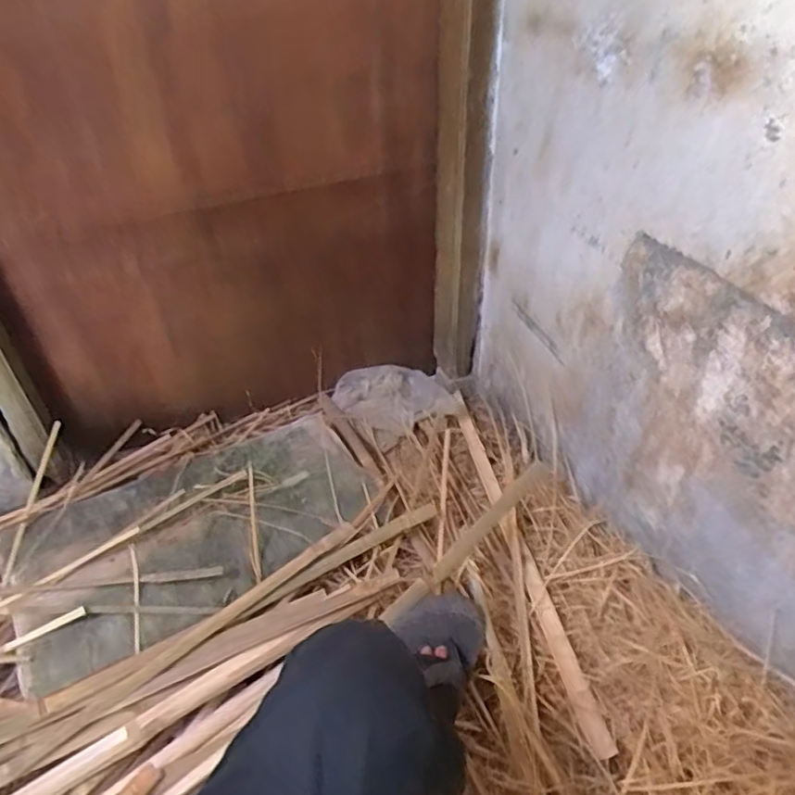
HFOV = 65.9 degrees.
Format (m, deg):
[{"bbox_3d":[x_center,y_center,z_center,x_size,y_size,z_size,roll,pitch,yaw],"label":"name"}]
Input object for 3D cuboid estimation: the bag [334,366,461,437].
[{"bbox_3d":[0.000,0.011,1.371,0.265,0.081,0.171,-11,42,-10],"label":"bag"}]

